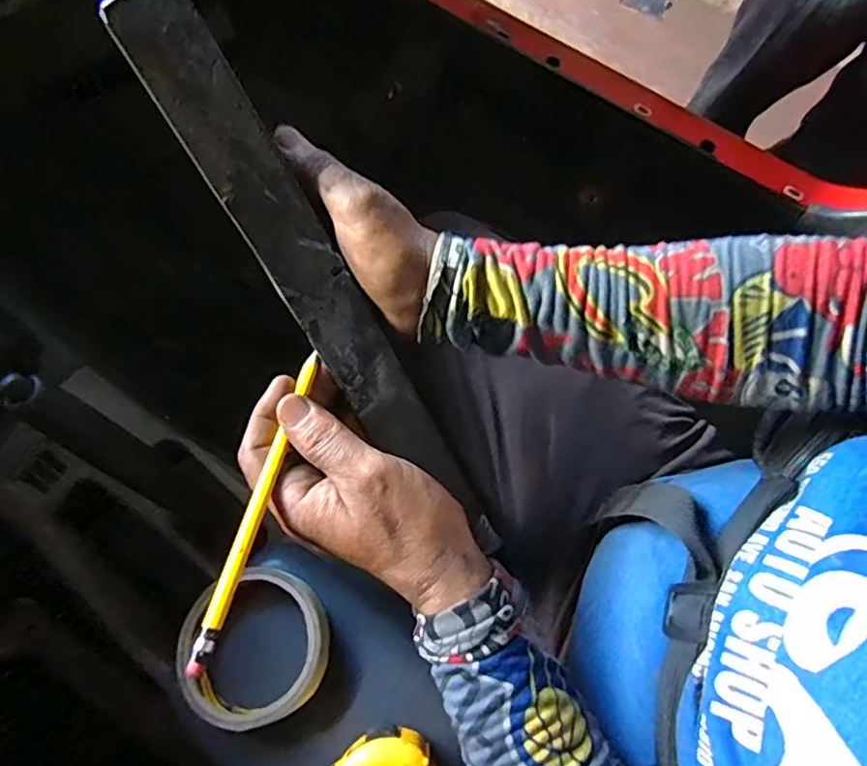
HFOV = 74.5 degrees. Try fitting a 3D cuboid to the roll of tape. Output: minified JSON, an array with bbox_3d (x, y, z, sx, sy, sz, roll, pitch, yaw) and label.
[{"bbox_3d":[-0.113,0.161,0.348,0.093,0.028,0.083,-22,76,-6],"label":"roll of tape"}]

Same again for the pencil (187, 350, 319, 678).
[{"bbox_3d":[-0.083,0.053,0.276,0.009,0.009,0.161,11,56,3],"label":"pencil"}]

